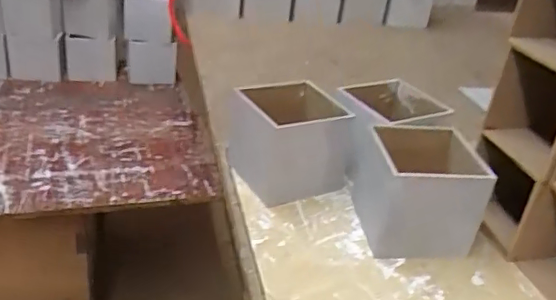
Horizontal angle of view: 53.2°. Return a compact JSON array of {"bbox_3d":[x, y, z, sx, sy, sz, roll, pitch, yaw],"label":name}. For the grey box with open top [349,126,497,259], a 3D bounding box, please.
[{"bbox_3d":[0.163,0.042,0.650,0.116,0.108,0.130,4,29,-5],"label":"grey box with open top"}]

